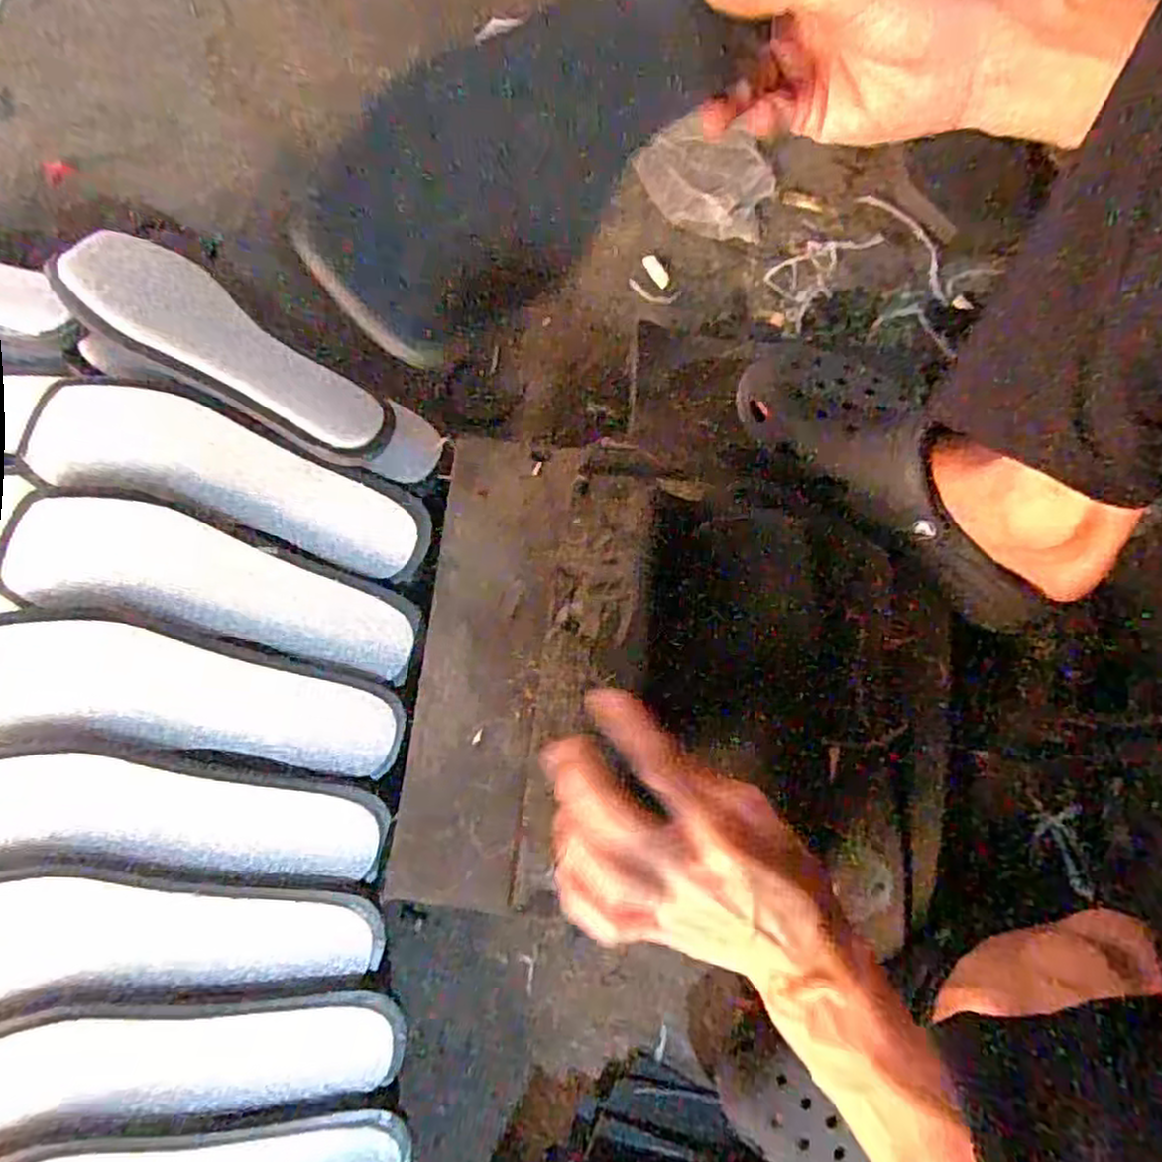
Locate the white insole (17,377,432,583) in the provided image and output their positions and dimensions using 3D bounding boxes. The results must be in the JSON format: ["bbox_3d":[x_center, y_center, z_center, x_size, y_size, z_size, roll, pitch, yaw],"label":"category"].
[{"bbox_3d":[-0.224,-0.067,0.478,0.252,0.022,0.072,19,78,-9],"label":"white insole"}]

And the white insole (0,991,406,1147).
[{"bbox_3d":[-0.236,0.270,0.412,0.258,0.025,0.071,1,77,-13],"label":"white insole"}]

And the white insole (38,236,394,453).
[{"bbox_3d":[-0.232,-0.156,0.487,0.228,0.043,0.071,31,79,6],"label":"white insole"}]

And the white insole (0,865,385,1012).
[{"bbox_3d":[-0.252,0.205,0.423,0.260,0.028,0.075,5,77,-13],"label":"white insole"}]

